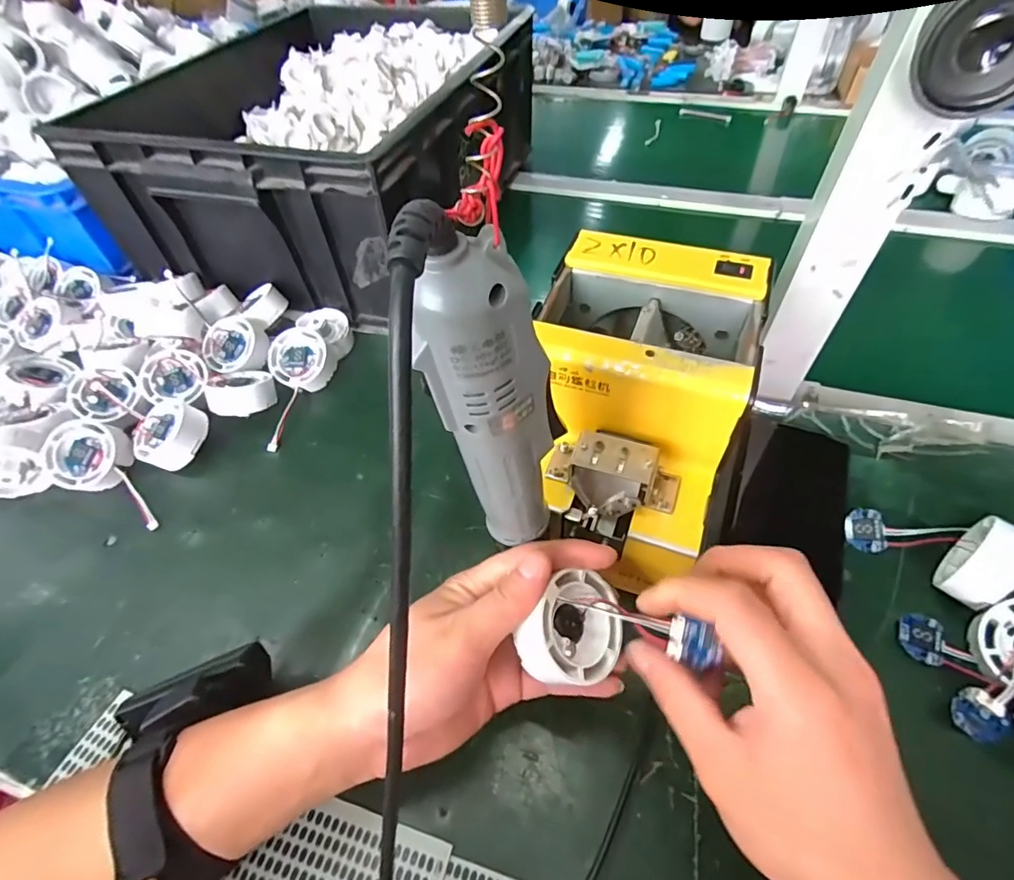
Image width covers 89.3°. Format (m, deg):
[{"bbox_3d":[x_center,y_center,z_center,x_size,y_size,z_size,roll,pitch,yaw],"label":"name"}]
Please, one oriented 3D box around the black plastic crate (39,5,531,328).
[{"bbox_3d":[-0.201,-0.357,0.603,0.359,0.145,0.445,13,54,13],"label":"black plastic crate"}]

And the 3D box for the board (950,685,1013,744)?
[{"bbox_3d":[0.260,0.152,0.282,0.029,0.007,0.024,47,109,6],"label":"board"}]

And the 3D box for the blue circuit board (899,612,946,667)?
[{"bbox_3d":[0.255,0.121,0.315,0.024,0.007,0.032,22,56,20],"label":"blue circuit board"}]

